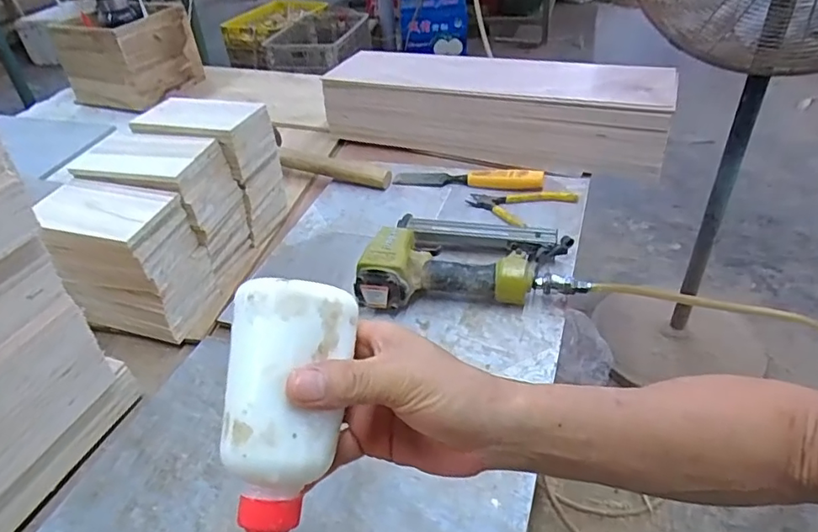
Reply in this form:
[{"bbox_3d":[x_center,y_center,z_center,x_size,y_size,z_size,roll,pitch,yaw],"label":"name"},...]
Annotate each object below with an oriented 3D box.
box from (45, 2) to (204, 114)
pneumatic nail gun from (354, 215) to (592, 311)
[{"bbox_3d":[-0.620,-0.473,1.235,0.227,0.166,0.205,13,41,22],"label":"box"},{"bbox_3d":[0.071,-0.016,0.679,0.256,0.062,0.156,-2,37,4],"label":"pneumatic nail gun"}]

